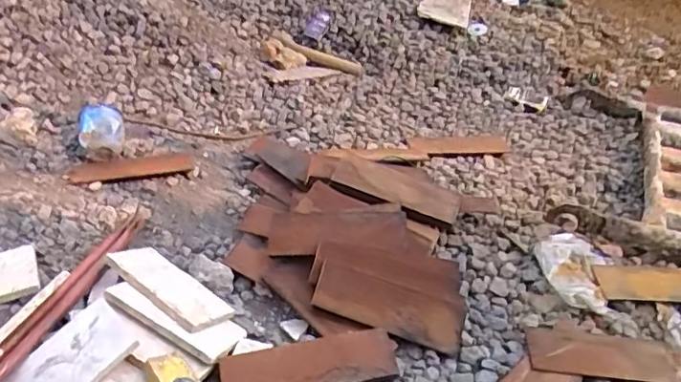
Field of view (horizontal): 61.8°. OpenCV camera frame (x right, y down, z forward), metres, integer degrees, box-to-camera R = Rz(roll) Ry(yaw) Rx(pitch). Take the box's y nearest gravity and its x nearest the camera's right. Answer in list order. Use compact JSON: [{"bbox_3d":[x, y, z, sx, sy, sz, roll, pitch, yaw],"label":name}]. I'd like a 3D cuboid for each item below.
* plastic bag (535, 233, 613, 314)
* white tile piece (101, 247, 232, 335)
[{"bbox_3d":[0.423,0.142,1.037,0.133,0.036,0.165,16,37,10],"label":"plastic bag"},{"bbox_3d":[-0.271,0.150,0.902,0.206,0.011,0.095,30,18,24],"label":"white tile piece"}]

